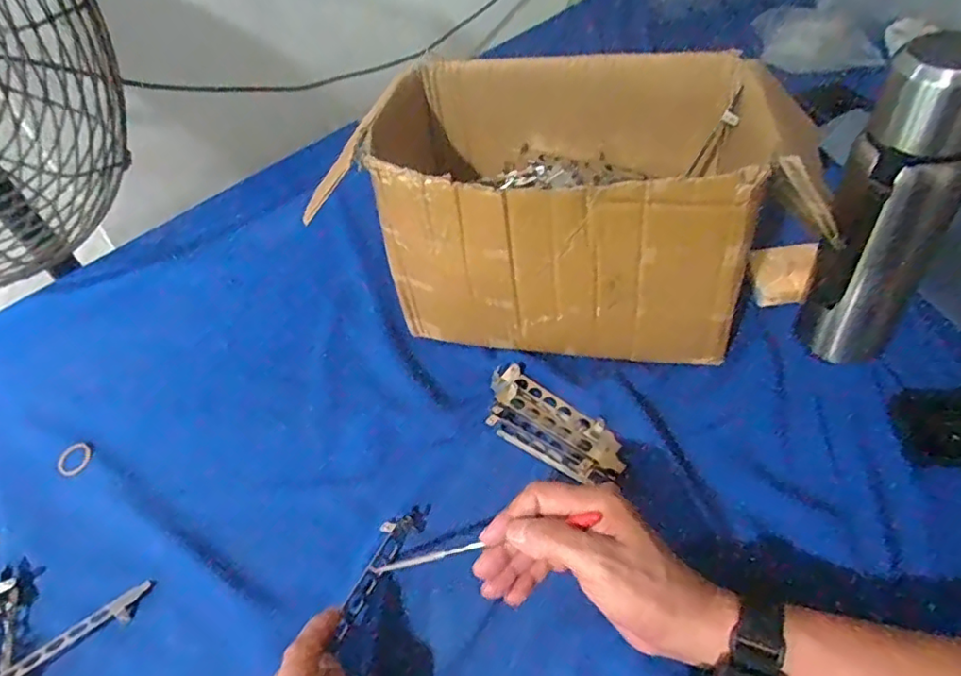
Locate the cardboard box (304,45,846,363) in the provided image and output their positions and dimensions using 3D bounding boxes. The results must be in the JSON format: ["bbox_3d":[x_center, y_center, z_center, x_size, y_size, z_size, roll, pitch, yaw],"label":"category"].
[{"bbox_3d":[0.091,-0.115,0.554,0.344,0.206,0.219,1,48,11],"label":"cardboard box"}]

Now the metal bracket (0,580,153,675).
[{"bbox_3d":[-0.290,0.214,0.438,0.105,0.010,0.021,-34,53,-22],"label":"metal bracket"}]

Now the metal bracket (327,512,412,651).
[{"bbox_3d":[-0.077,0.168,0.437,0.019,0.009,0.096,15,48,19],"label":"metal bracket"}]

